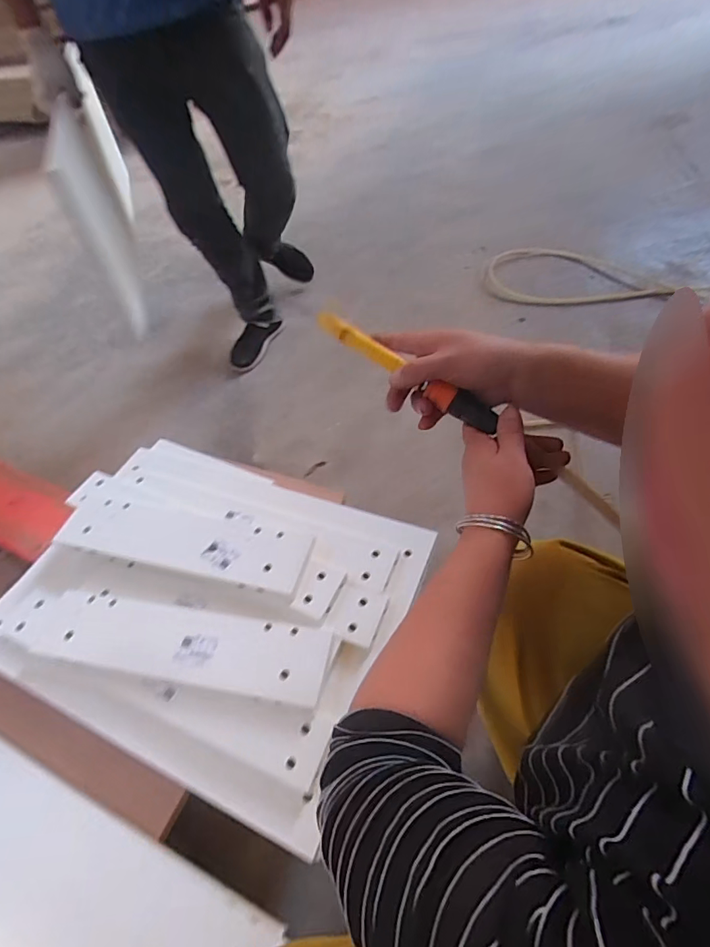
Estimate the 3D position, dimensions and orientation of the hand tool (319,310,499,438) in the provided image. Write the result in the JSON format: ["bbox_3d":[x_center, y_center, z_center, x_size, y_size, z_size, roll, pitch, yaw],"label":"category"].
[{"bbox_3d":[0.049,-0.095,0.437,0.189,0.026,0.021,35,58,6],"label":"hand tool"}]

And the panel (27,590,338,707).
[{"bbox_3d":[-0.258,0.246,0.685,0.457,0.016,0.104,4,56,13],"label":"panel"}]

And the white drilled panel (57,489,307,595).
[{"bbox_3d":[-0.288,0.107,0.783,0.444,0.023,0.115,8,56,14],"label":"white drilled panel"}]

